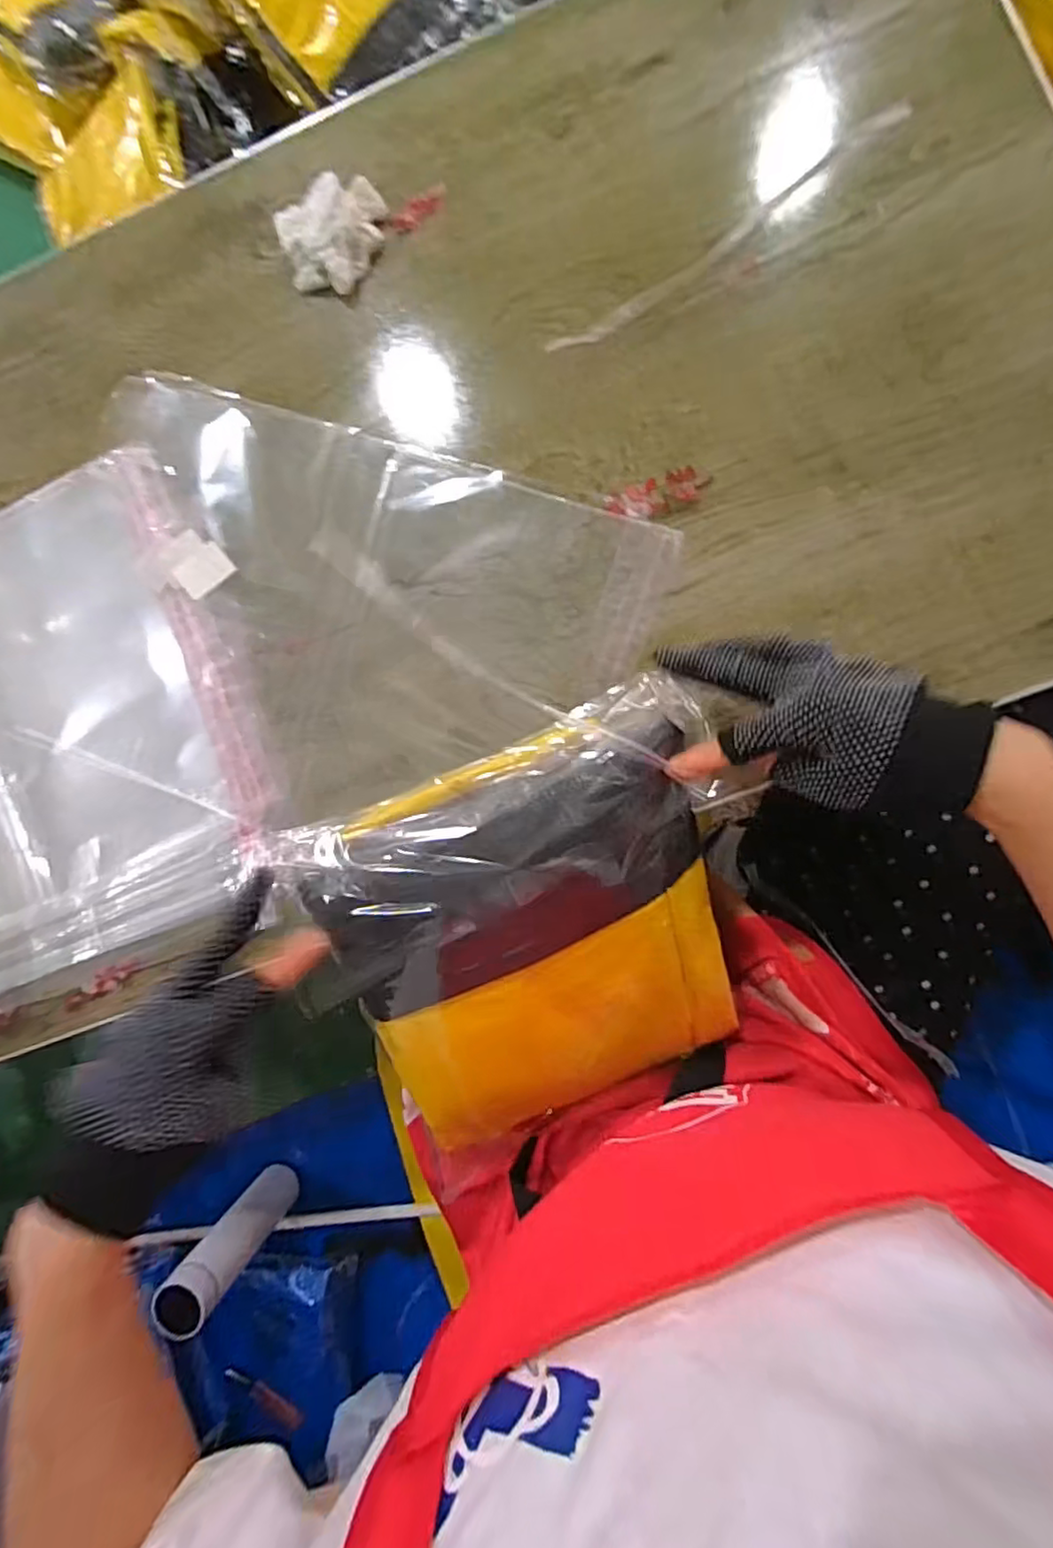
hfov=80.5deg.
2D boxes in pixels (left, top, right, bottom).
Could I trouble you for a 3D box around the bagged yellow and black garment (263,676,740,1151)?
[{"bbox_3d":[0.011,0.115,0.396,0.232,0.064,0.259,-22,110,-7],"label":"bagged yellow and black garment"}]

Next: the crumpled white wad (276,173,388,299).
[{"bbox_3d":[-0.146,-0.400,0.462,0.072,0.024,0.075,0,89,6],"label":"crumpled white wad"}]

